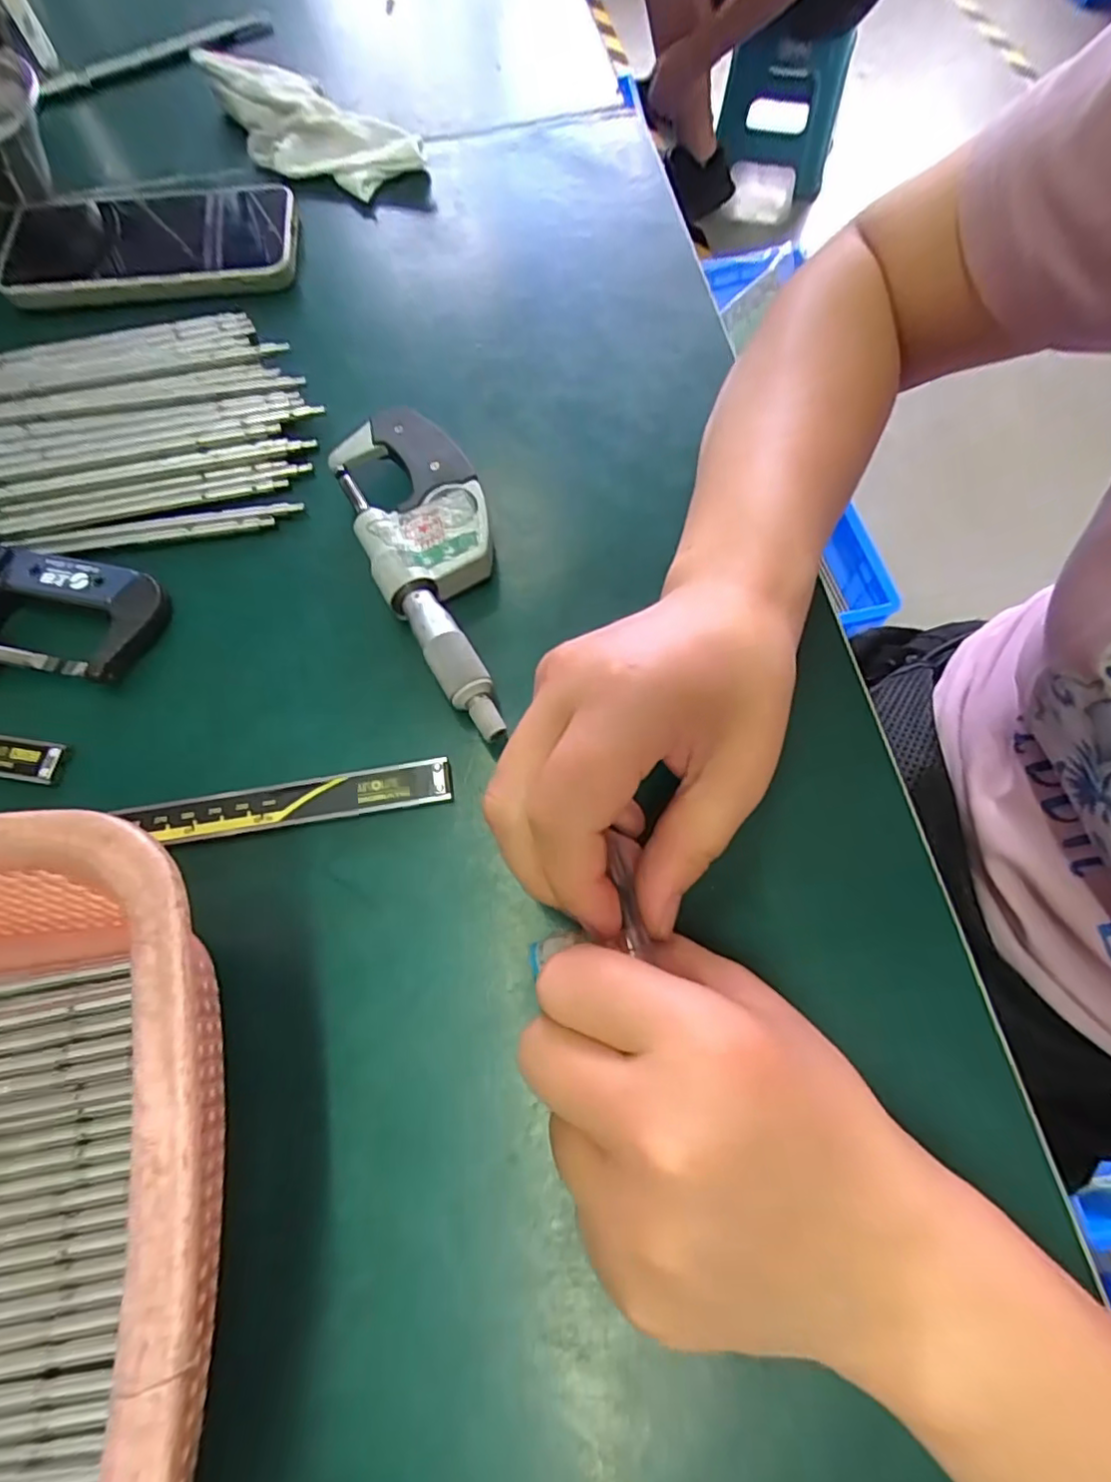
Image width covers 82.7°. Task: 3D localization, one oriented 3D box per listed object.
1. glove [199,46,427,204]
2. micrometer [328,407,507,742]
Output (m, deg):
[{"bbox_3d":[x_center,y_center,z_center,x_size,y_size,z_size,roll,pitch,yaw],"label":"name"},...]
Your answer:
[{"bbox_3d":[-0.150,-0.367,0.379,0.148,0.029,0.062,33,73,14],"label":"glove"},{"bbox_3d":[-0.048,-0.071,0.260,0.052,0.022,0.153,-21,69,-6],"label":"micrometer"}]

